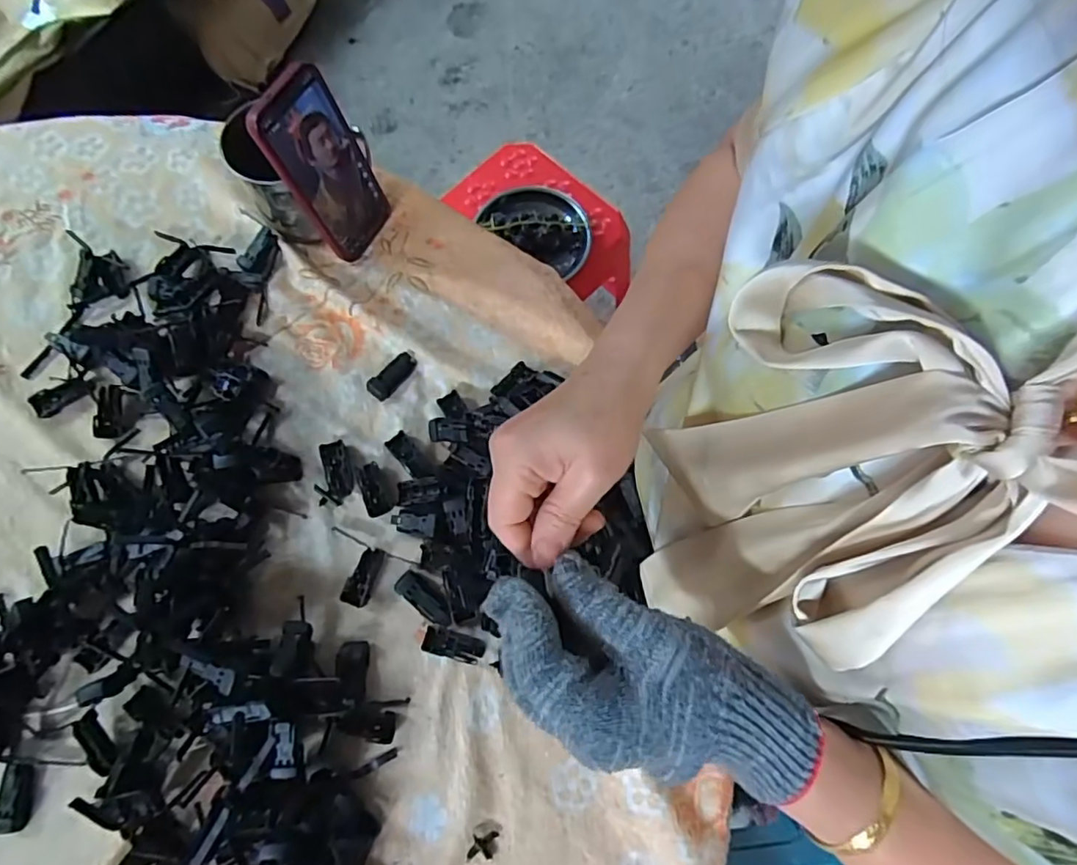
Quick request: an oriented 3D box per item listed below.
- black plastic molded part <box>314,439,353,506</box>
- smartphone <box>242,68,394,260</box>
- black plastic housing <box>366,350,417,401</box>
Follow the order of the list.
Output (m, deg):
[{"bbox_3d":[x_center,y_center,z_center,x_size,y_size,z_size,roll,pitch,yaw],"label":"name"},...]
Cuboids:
[{"bbox_3d":[-0.176,0.034,0.502,0.031,0.011,0.052,-15,74,-5],"label":"black plastic molded part"},{"bbox_3d":[-0.181,-0.226,0.506,0.011,0.159,0.081,21,70,19],"label":"smartphone"},{"bbox_3d":[-0.132,-0.053,0.532,0.021,0.011,0.052,43,77,11],"label":"black plastic housing"}]

